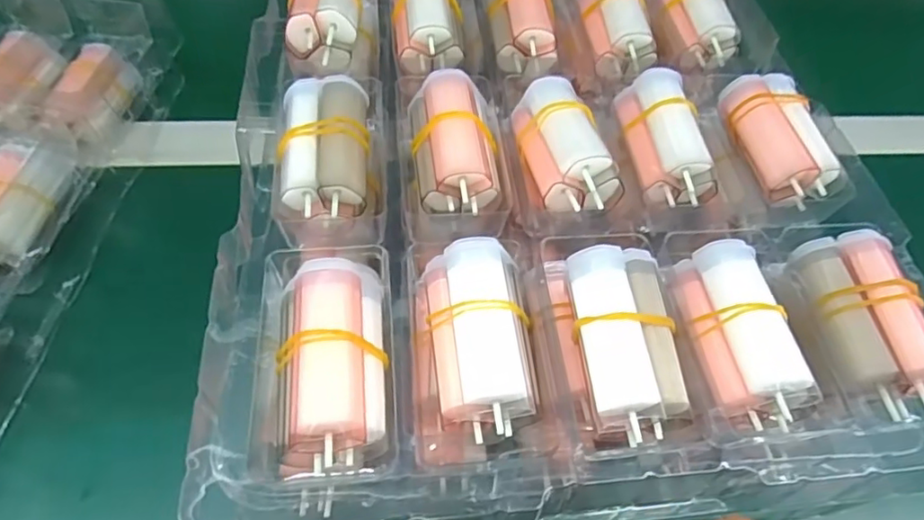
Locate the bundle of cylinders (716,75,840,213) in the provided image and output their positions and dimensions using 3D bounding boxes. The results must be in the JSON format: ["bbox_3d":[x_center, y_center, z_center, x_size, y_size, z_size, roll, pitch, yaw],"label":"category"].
[{"bbox_3d":[0.149,-0.059,0.268,0.034,0.021,0.066,-1,57,-6],"label":"bundle of cylinders"}]

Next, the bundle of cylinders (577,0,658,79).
[{"bbox_3d":[0.085,-0.134,0.314,0.029,0.025,0.066,-1,57,-6],"label":"bundle of cylinders"}]

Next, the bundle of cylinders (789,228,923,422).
[{"bbox_3d":[0.154,0.021,0.216,0.030,0.022,0.068,-2,57,-6],"label":"bundle of cylinders"}]

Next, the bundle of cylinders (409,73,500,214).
[{"bbox_3d":[-0.004,-0.053,0.253,0.036,0.023,0.066,-3,57,-7],"label":"bundle of cylinders"}]

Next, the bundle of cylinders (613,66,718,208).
[{"bbox_3d":[0.093,-0.059,0.265,0.031,0.023,0.067,-6,58,-9],"label":"bundle of cylinders"}]

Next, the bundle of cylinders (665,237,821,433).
[{"bbox_3d":[0.102,0.025,0.209,0.026,0.021,0.067,-5,57,-8],"label":"bundle of cylinders"}]

